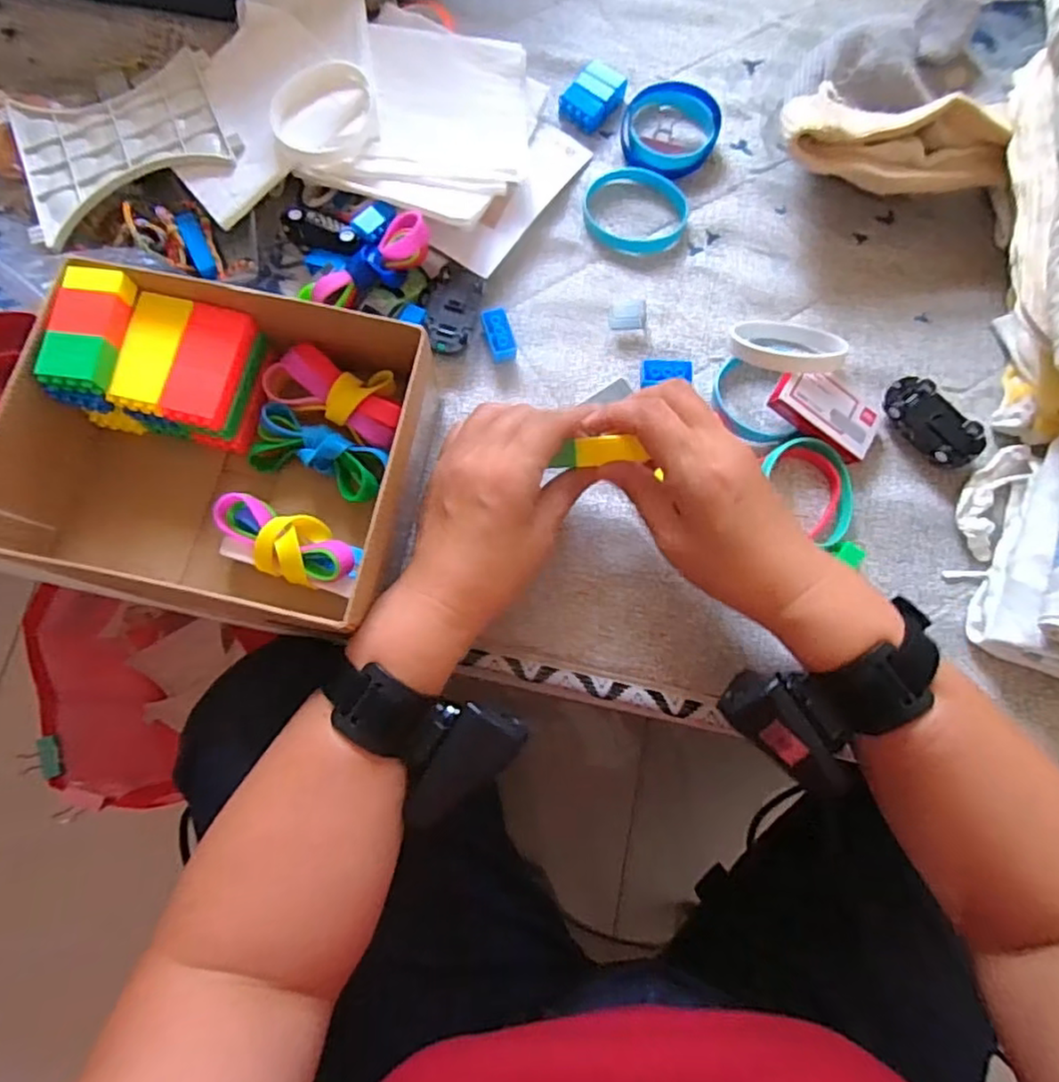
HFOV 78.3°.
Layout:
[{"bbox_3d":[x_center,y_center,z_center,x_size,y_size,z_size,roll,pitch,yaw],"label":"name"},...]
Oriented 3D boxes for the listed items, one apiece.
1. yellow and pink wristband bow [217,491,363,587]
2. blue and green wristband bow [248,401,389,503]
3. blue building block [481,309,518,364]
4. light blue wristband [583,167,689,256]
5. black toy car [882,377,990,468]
[{"bbox_3d":[-0.135,0.001,0.364,0.090,0.024,0.037,21,79,5],"label":"yellow and pink wristband bow"},{"bbox_3d":[-0.124,-0.050,0.386,0.081,0.023,0.037,19,79,5],"label":"blue and green wristband bow"},{"bbox_3d":[-0.020,-0.137,0.431,0.018,0.015,0.034,-14,78,-2],"label":"blue building block"},{"bbox_3d":[0.074,-0.232,0.455,0.074,0.012,0.062,12,78,4],"label":"light blue wristband"},{"bbox_3d":[0.255,-0.075,0.415,0.033,0.021,0.065,-36,79,-7],"label":"black toy car"}]

